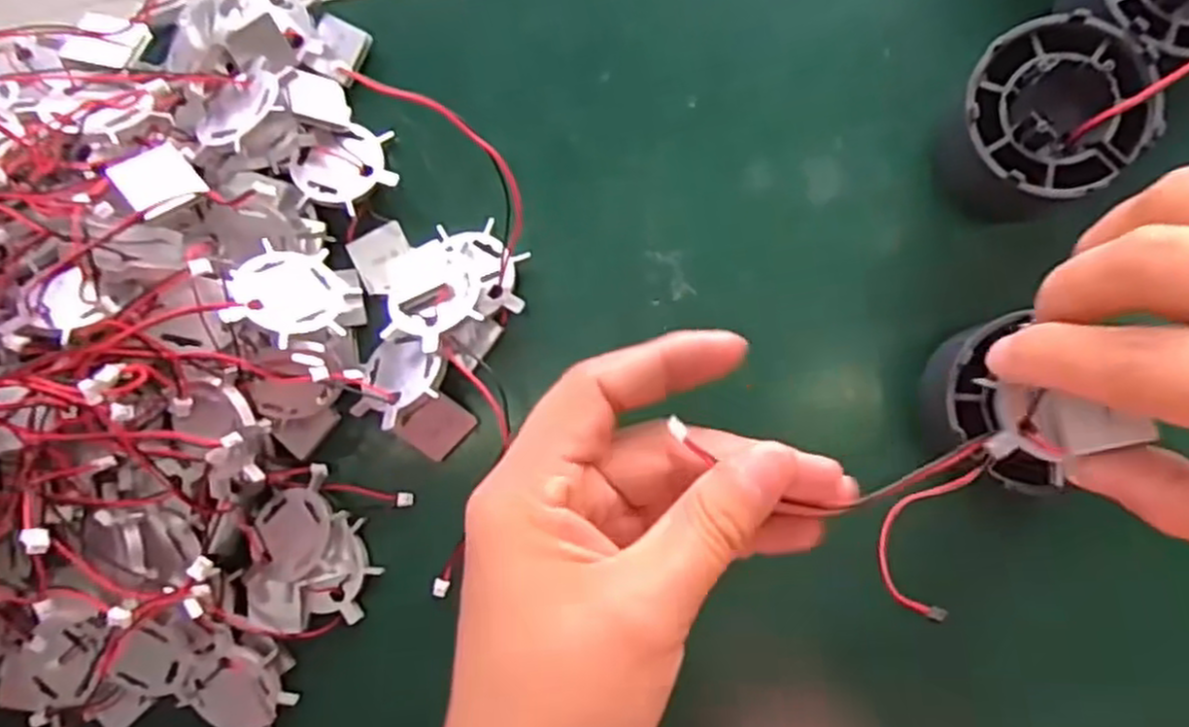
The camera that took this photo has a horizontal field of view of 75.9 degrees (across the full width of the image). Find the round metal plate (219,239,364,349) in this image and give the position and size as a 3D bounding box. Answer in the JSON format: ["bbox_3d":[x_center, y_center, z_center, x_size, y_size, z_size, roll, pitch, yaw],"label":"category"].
[{"bbox_3d":[-0.098,-0.023,0.249,0.036,0.004,0.039,15,50,-19],"label":"round metal plate"}]

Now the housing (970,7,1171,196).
[{"bbox_3d":[0.137,-0.074,0.236,0.051,0.038,0.049,0,87,6],"label":"housing"}]

